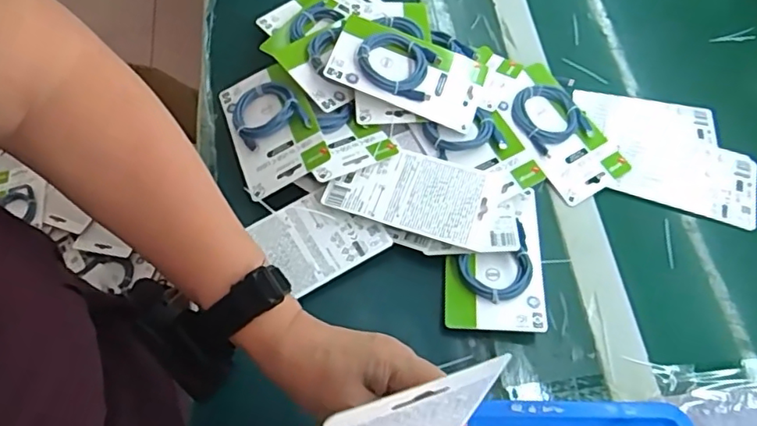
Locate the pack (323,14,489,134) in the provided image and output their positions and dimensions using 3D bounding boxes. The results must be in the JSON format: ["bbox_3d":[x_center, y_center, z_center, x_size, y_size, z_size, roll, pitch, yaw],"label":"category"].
[{"bbox_3d":[0.035,-0.167,0.687,0.178,0.017,0.098,23,69,-3],"label":"pack"}]

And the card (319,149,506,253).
[{"bbox_3d":[0.038,-0.020,0.637,0.174,0.019,0.094,16,60,6],"label":"card"}]

